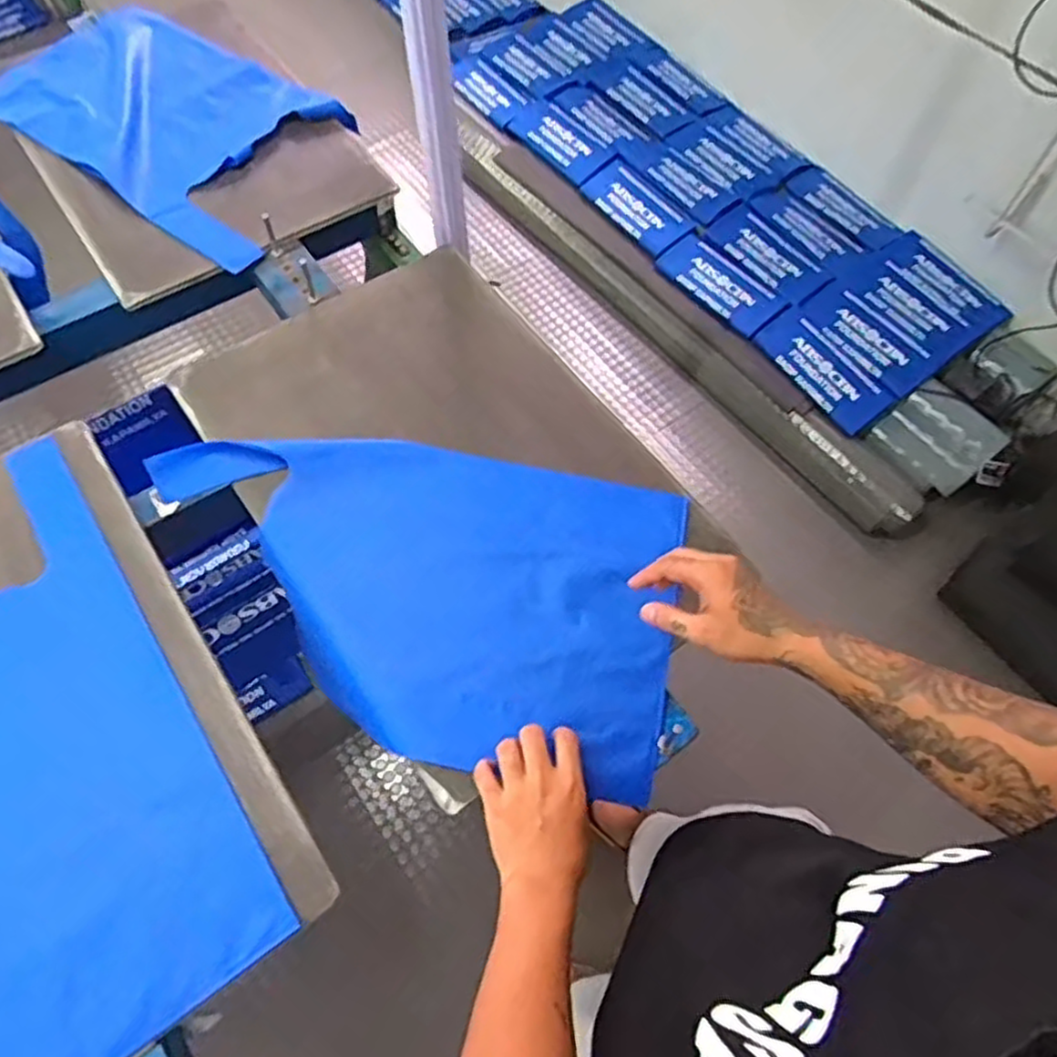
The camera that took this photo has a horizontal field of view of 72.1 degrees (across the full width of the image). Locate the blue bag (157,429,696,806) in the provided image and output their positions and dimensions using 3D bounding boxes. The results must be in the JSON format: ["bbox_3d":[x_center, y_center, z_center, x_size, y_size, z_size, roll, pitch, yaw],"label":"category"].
[{"bbox_3d":[-0.129,0.052,0.740,0.547,0.035,0.321,11,64,3],"label":"blue bag"}]

